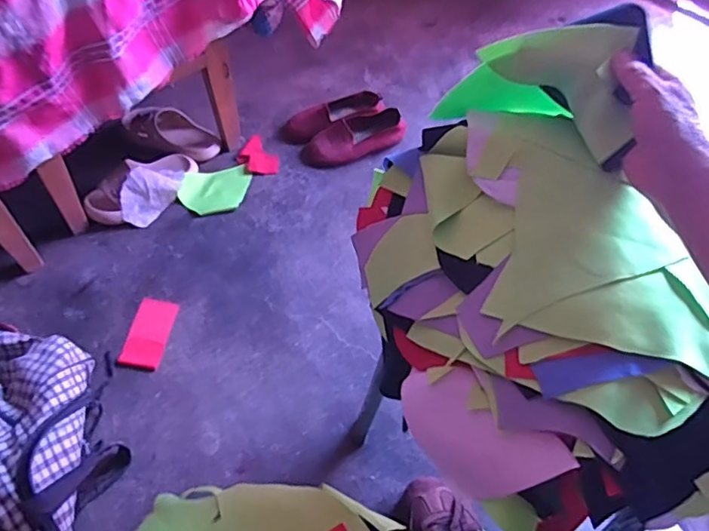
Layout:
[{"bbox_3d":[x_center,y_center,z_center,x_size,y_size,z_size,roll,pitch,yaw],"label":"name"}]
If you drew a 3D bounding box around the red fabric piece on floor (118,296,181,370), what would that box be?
[{"bbox_3d":[-0.330,0.109,0.926,0.062,0.010,0.125,7,54,2],"label":"red fabric piece on floor"}]

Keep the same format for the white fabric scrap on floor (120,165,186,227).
[{"bbox_3d":[-0.374,-0.138,1.063,0.064,0.068,0.140,35,60,20],"label":"white fabric scrap on floor"}]

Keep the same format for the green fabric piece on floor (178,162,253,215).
[{"bbox_3d":[-0.265,-0.148,1.103,0.138,0.023,0.100,-14,56,-13],"label":"green fabric piece on floor"}]

